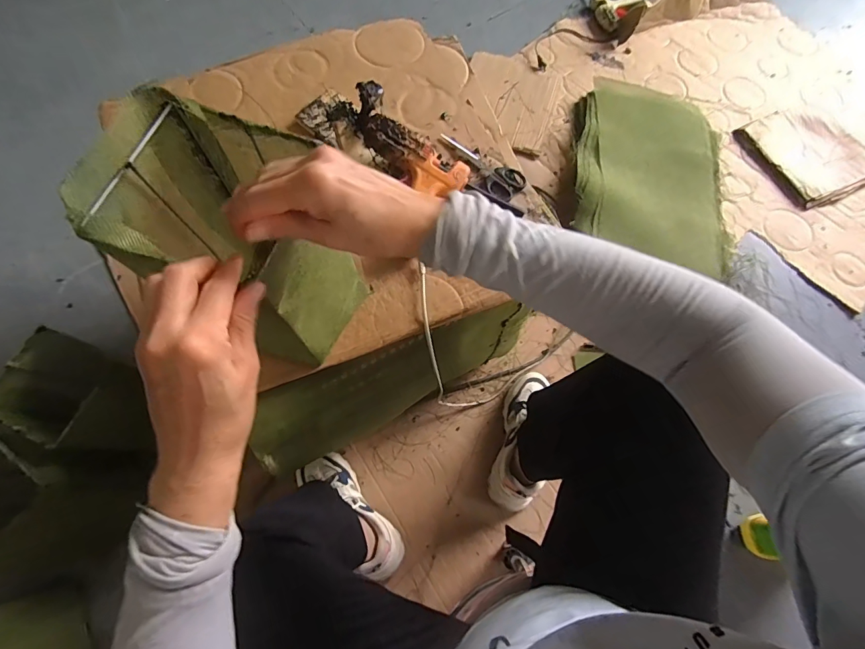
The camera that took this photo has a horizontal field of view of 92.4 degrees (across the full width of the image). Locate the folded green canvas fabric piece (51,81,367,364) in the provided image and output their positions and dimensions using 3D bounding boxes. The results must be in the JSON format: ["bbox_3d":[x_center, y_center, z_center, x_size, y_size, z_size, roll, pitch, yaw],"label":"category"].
[{"bbox_3d":[-0.179,-0.072,0.426,0.159,0.262,0.138,17,71,4],"label":"folded green canvas fabric piece"}]

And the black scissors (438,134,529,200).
[{"bbox_3d":[0.078,-0.251,0.635,0.068,0.010,0.151,-36,75,-15],"label":"black scissors"}]

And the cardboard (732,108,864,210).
[{"bbox_3d":[1.013,-0.463,1.114,0.325,0.030,0.290,-23,73,-10],"label":"cardboard"}]

